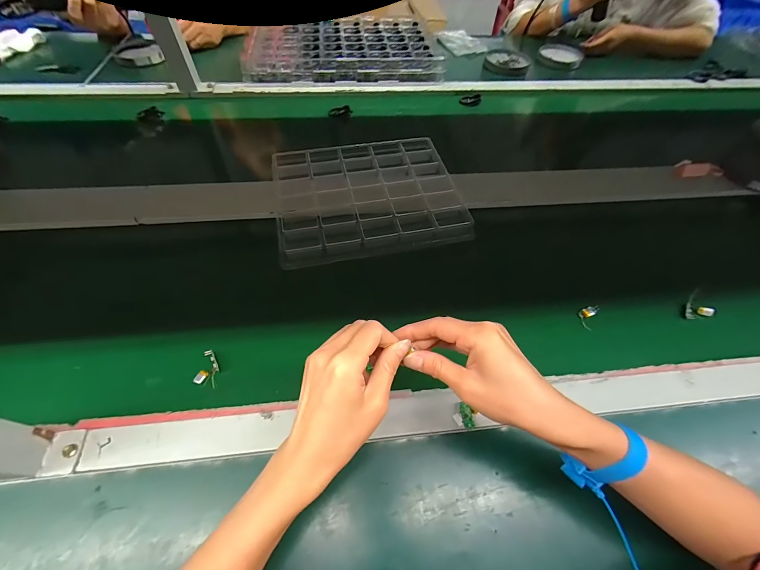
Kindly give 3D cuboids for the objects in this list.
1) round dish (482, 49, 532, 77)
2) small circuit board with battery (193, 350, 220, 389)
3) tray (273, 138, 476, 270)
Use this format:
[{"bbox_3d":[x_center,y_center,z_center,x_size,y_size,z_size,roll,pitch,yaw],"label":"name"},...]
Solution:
[{"bbox_3d":[0.341,-0.603,0.876,0.113,0.023,0.110,17,57,7],"label":"round dish"},{"bbox_3d":[-0.203,0.099,0.389,0.023,0.007,0.040,14,65,-10],"label":"small circuit board with battery"},{"bbox_3d":[-0.021,-0.151,0.549,0.291,0.036,0.231,-8,58,-9],"label":"tray"}]

